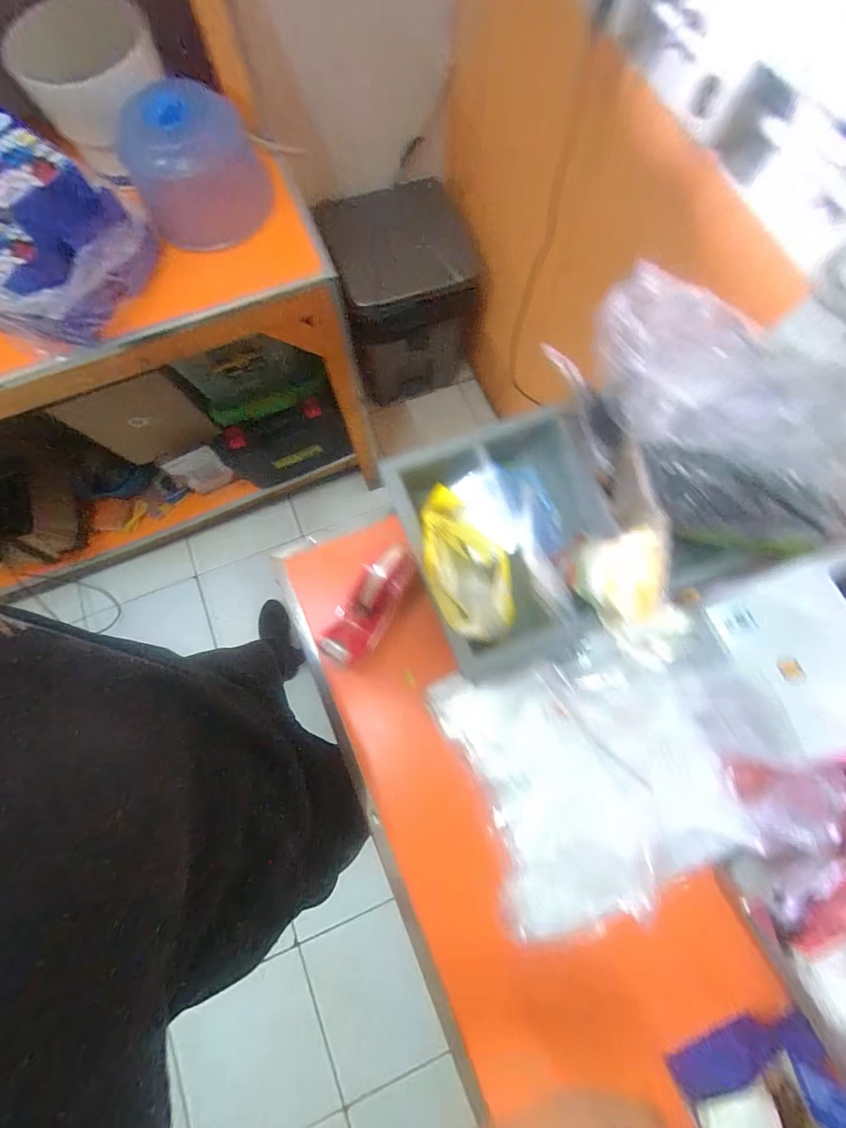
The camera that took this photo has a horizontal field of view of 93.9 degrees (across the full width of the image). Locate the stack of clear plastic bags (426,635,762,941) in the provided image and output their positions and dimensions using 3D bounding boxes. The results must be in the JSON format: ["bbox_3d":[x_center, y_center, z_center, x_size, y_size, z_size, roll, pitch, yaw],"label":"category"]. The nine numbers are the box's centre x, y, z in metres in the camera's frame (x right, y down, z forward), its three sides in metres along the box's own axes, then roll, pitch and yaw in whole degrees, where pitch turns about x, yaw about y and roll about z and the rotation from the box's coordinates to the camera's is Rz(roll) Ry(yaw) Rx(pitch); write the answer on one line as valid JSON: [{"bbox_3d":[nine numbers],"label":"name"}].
[{"bbox_3d":[0.190,0.247,0.464,0.277,0.031,0.285,-22,76,7],"label":"stack of clear plastic bags"}]

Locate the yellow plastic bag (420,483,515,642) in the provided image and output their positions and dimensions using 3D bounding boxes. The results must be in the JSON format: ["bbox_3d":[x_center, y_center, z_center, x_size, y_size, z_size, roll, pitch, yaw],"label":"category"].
[{"bbox_3d":[0.047,0.001,0.484,0.089,0.058,0.182,-24,97,-7],"label":"yellow plastic bag"}]

